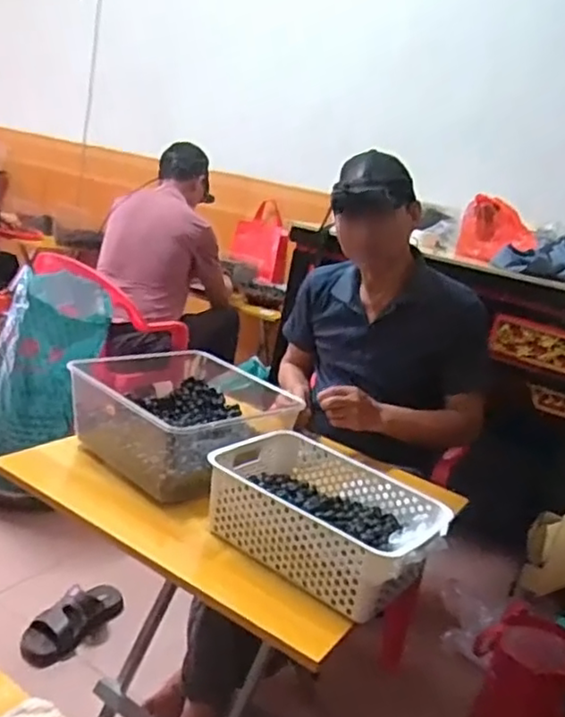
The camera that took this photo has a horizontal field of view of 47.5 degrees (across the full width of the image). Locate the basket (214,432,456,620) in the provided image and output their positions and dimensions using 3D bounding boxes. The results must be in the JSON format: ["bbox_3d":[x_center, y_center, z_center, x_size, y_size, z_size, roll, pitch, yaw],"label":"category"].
[{"bbox_3d":[0.055,0.224,0.922,0.322,0.111,0.210,20,18,30],"label":"basket"}]

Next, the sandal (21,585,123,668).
[{"bbox_3d":[-0.441,0.551,1.379,0.110,0.072,0.248,19,18,26],"label":"sandal"}]

